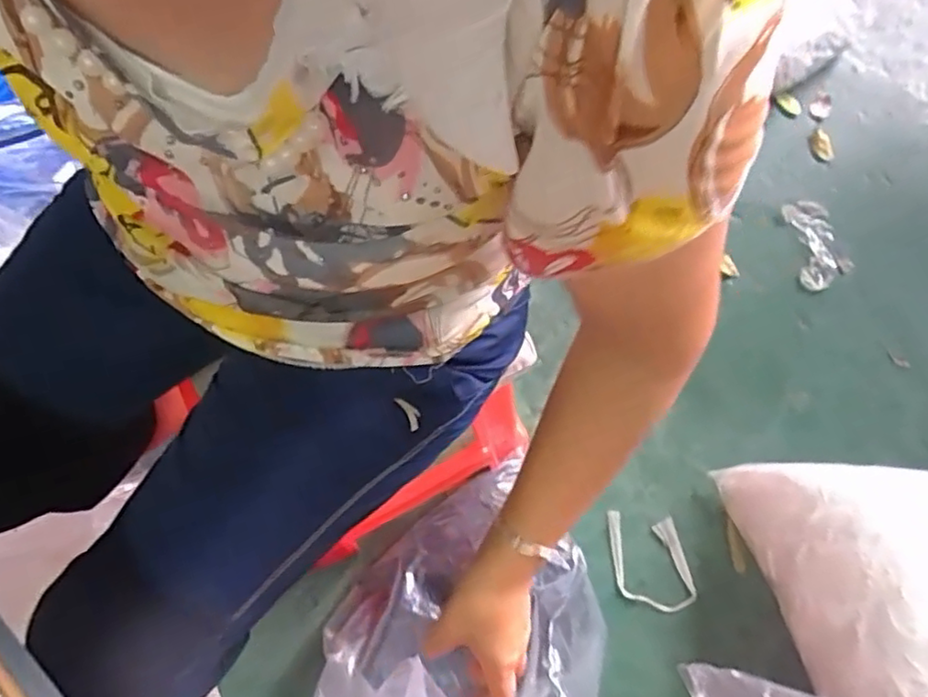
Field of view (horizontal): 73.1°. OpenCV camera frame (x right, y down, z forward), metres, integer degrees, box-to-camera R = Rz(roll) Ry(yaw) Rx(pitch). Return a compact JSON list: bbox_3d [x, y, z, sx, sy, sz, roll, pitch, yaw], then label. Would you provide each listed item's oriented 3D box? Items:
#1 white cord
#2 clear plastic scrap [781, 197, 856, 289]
[{"bbox_3d":[0.284,0.320,0.952,0.110,0.009,0.149,-6,72,-3],"label":"white cord"},{"bbox_3d":[0.642,-0.198,1.142,0.081,0.030,0.193,-4,72,-2],"label":"clear plastic scrap"}]

